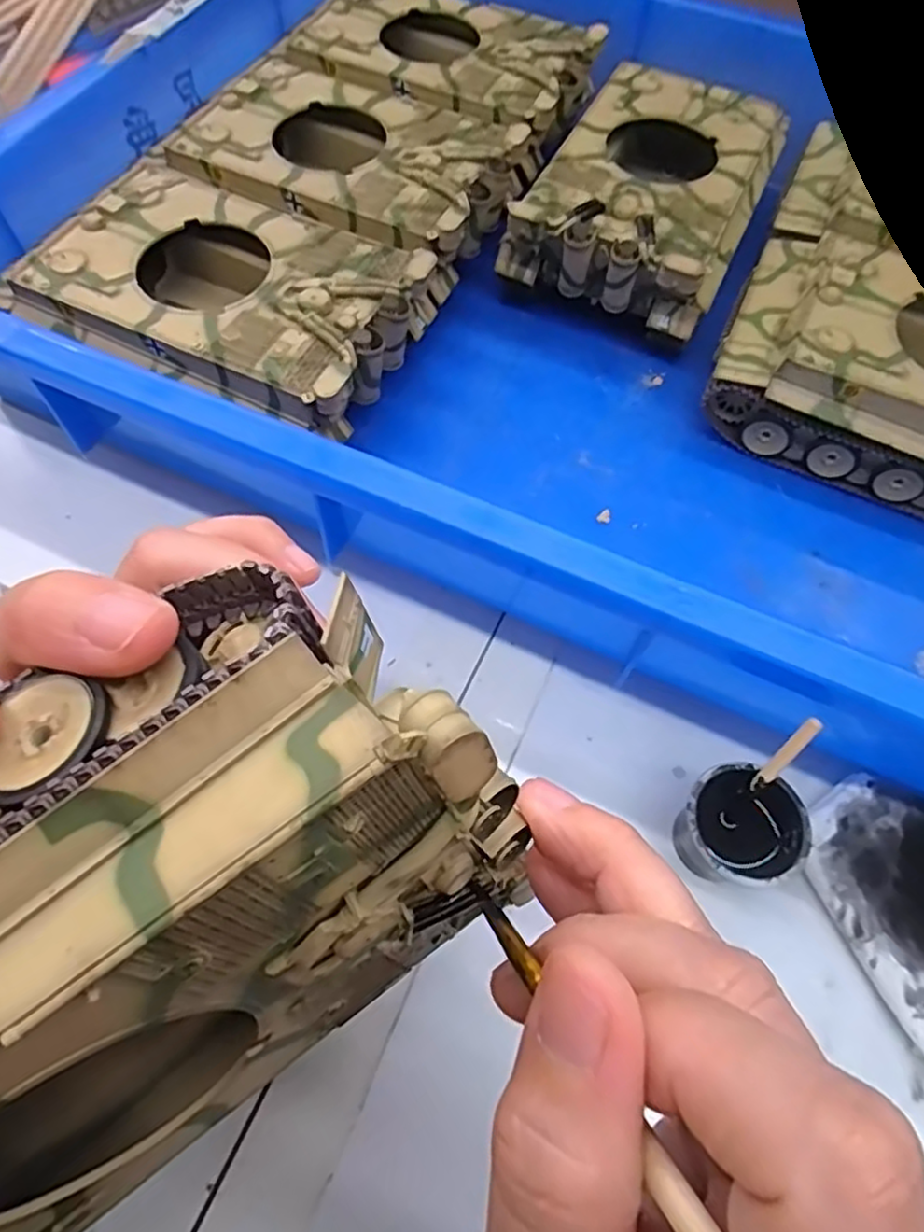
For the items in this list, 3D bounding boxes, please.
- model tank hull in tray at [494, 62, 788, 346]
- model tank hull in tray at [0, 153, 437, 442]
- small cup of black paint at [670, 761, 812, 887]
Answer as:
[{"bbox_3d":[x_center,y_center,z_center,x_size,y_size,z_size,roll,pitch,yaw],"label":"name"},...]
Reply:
[{"bbox_3d":[0.093,-0.207,0.354,0.103,0.056,0.151,27,66,10],"label":"model tank hull in tray"},{"bbox_3d":[-0.102,-0.140,0.301,0.169,0.040,0.113,24,65,9],"label":"model tank hull in tray"},{"bbox_3d":[0.087,0.071,0.229,0.040,0.032,0.036,7,64,1],"label":"small cup of black paint"}]

